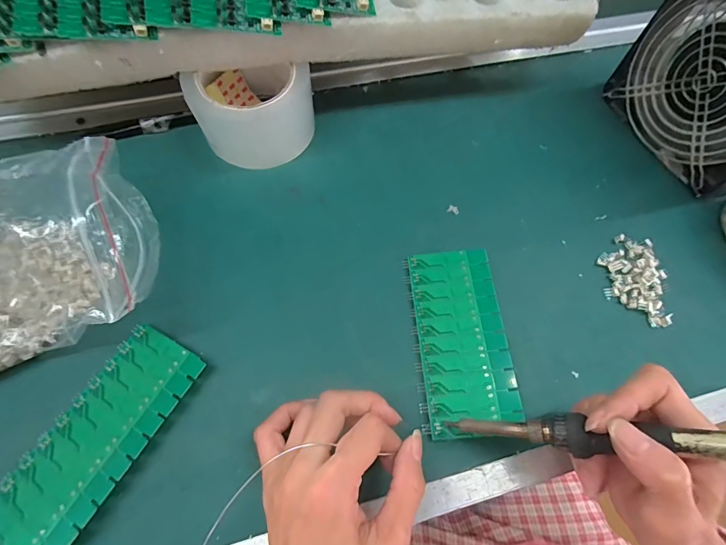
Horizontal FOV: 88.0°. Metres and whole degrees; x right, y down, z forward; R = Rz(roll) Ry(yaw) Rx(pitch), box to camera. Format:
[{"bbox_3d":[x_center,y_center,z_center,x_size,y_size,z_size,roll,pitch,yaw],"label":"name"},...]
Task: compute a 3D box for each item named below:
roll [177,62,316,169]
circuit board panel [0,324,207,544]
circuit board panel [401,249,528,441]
[{"bbox_3d":[-0.095,-0.146,0.333,0.087,0.057,0.099,41,69,14],"label":"roll"},{"bbox_3d":[-0.170,0.102,0.242,0.062,0.004,0.134,25,66,15],"label":"circuit board panel"},{"bbox_3d":[0.070,0.046,0.279,0.066,0.013,0.134,-2,65,-5],"label":"circuit board panel"}]

